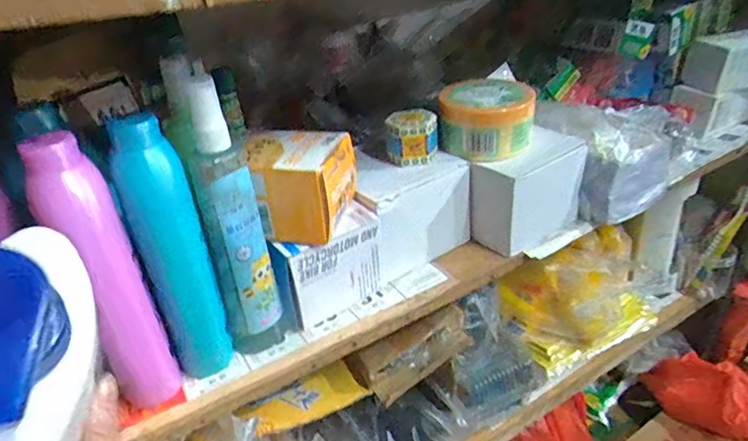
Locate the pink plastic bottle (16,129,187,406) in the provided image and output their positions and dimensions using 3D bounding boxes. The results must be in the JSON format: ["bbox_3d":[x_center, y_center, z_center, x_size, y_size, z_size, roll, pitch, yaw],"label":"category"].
[{"bbox_3d":[-0.172,0.047,0.335,0.043,0.199,0.045,-21,34,-26],"label":"pink plastic bottle"}]

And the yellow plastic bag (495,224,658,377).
[{"bbox_3d":[0.306,0.111,0.741,0.248,0.117,0.131,-14,32,-16],"label":"yellow plastic bag"}]

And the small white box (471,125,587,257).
[{"bbox_3d":[0.160,-0.024,0.526,0.118,0.103,0.056,-23,35,-29],"label":"small white box"}]

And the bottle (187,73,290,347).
[{"bbox_3d":[-0.103,0.002,0.386,0.045,0.218,0.051,-12,31,-14],"label":"bottle"}]

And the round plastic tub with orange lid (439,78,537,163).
[{"bbox_3d":[0.117,-0.104,0.520,0.090,0.057,0.086,6,32,16],"label":"round plastic tub with orange lid"}]

